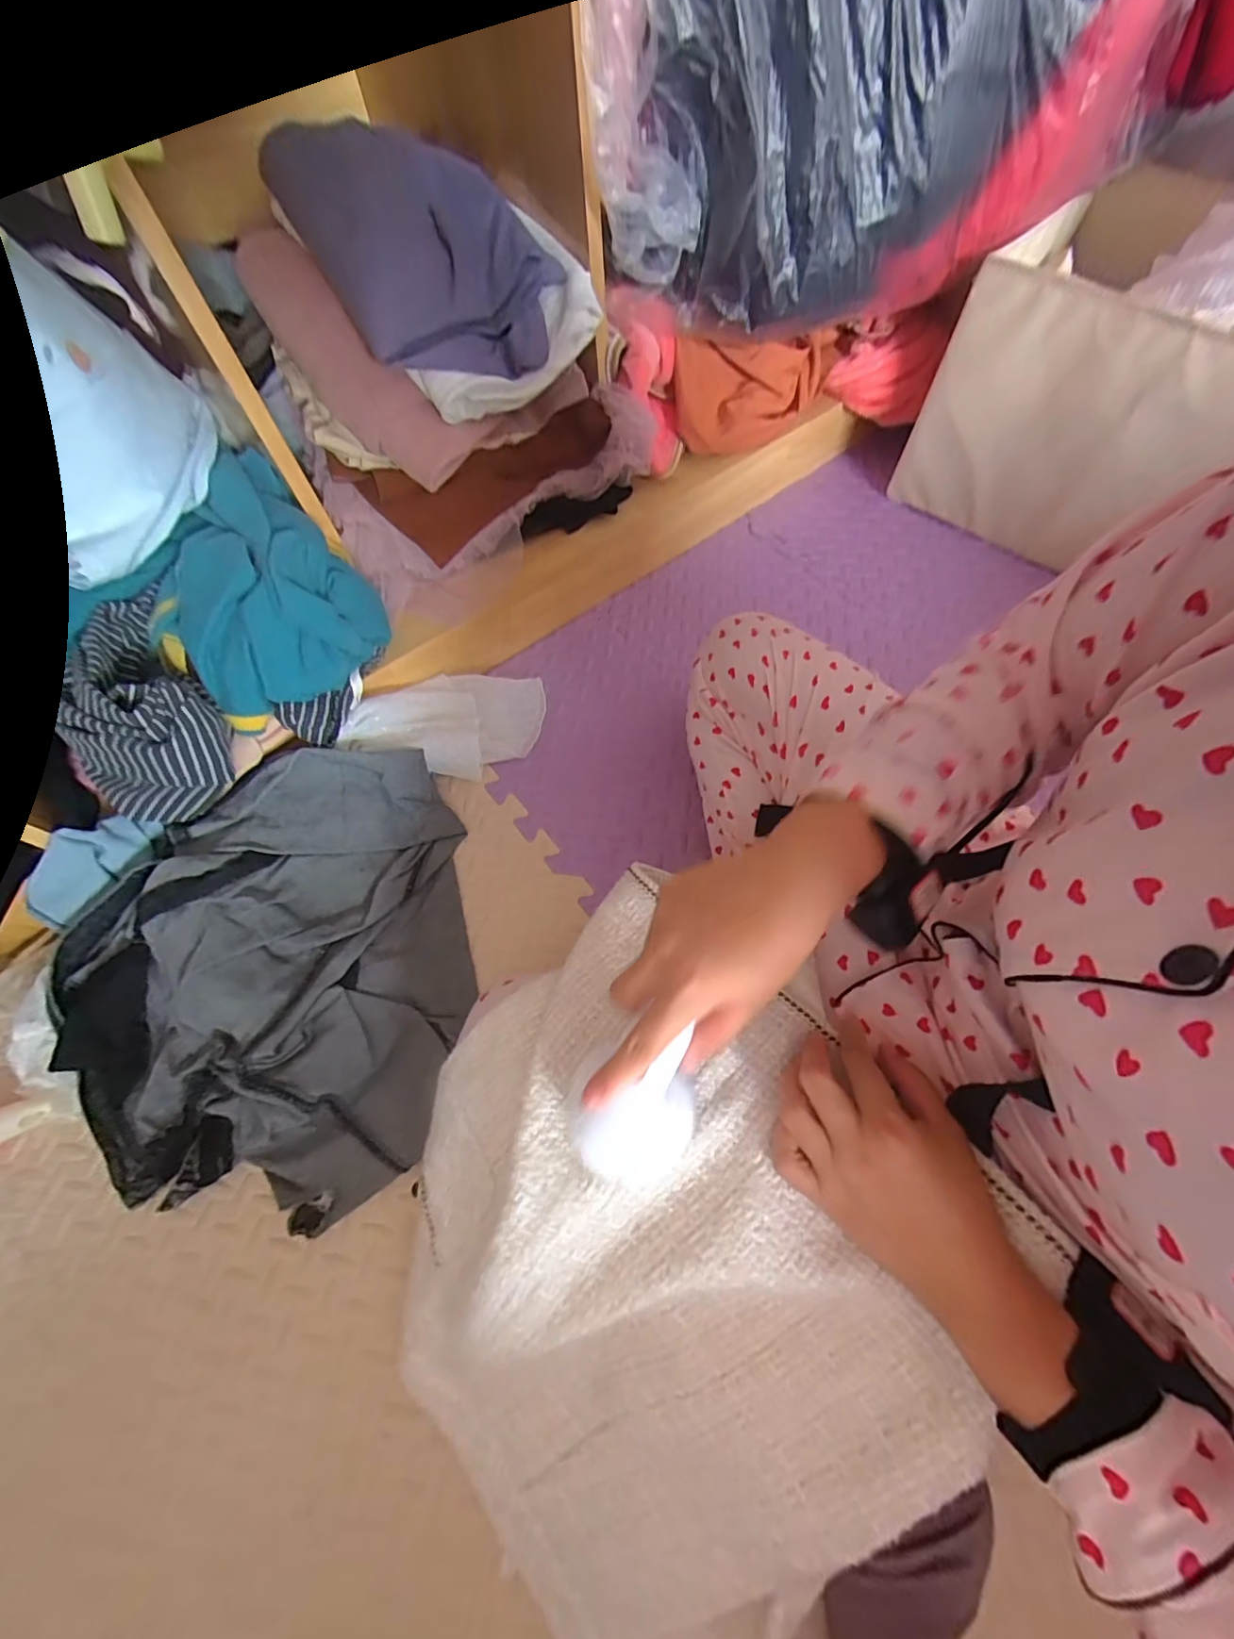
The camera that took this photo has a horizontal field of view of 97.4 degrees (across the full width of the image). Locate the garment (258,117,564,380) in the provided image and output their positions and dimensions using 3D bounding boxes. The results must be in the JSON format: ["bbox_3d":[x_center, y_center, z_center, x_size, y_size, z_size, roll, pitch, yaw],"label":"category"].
[{"bbox_3d":[-0.187,-0.589,0.561,0.210,0.143,0.189,39,72,19],"label":"garment"}]

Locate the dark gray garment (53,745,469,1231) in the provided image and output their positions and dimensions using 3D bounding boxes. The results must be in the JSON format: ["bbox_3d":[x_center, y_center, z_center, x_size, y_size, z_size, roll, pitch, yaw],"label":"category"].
[{"bbox_3d":[-0.365,0.156,0.541,0.406,0.097,0.438,-12,64,-3],"label":"dark gray garment"}]

